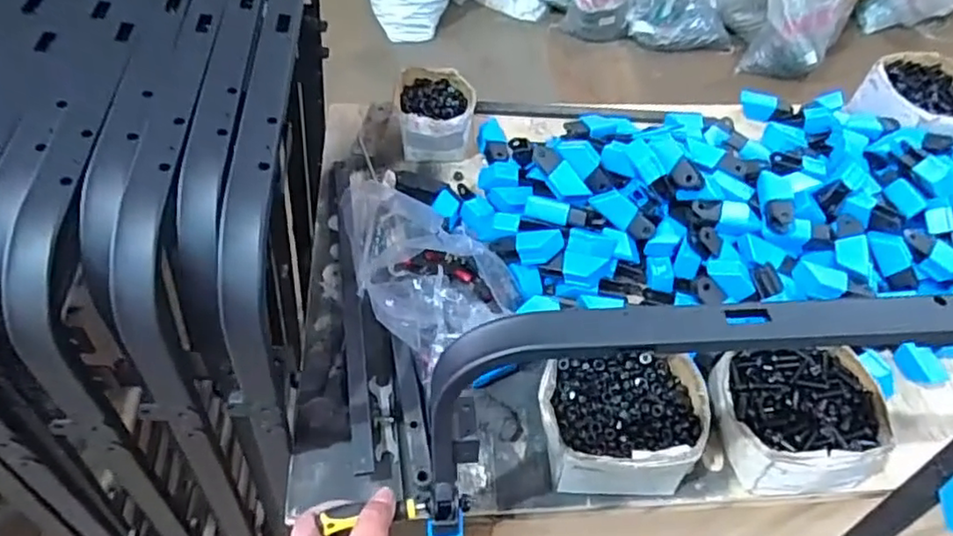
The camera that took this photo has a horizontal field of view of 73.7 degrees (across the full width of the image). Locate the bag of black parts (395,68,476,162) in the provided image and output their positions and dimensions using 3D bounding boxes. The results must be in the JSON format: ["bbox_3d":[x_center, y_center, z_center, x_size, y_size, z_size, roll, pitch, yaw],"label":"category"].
[{"bbox_3d":[-0.059,-0.224,0.917,0.116,0.070,0.137,-4,54,-6],"label":"bag of black parts"}]

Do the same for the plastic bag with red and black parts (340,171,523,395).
[{"bbox_3d":[-0.068,-0.012,0.757,0.152,0.082,0.223,-32,62,-24],"label":"plastic bag with red and black parts"}]

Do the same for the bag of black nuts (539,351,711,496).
[{"bbox_3d":[0.149,0.156,0.650,0.170,0.063,0.140,0,54,-3],"label":"bag of black nuts"}]

